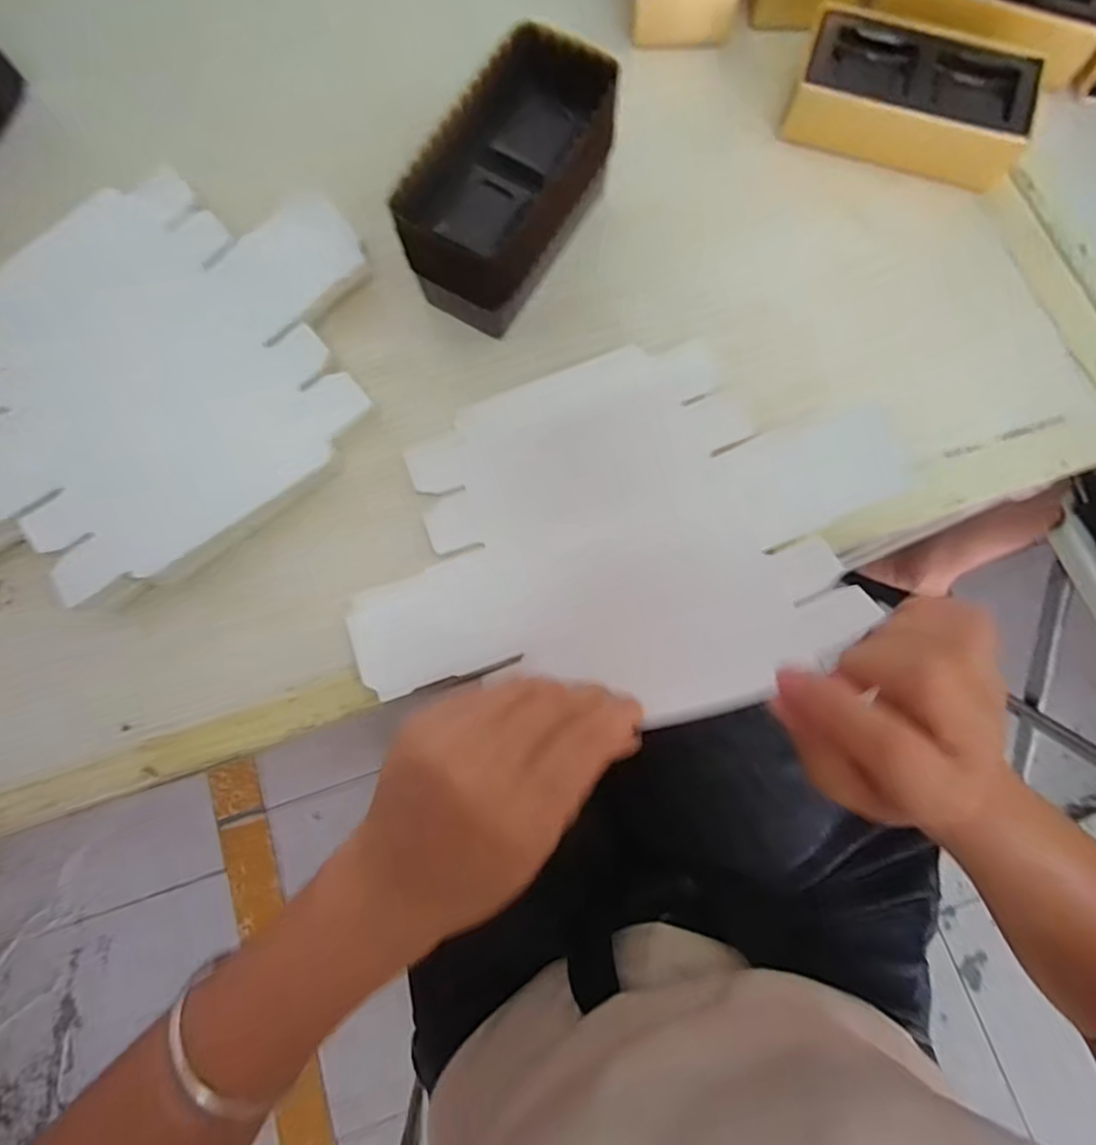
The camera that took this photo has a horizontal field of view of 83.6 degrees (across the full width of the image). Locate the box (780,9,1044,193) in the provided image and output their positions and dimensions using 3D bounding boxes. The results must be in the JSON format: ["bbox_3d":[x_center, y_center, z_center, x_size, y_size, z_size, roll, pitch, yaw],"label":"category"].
[{"bbox_3d":[0.189,-0.245,0.319,0.116,0.031,0.059,18,78,5],"label":"box"}]

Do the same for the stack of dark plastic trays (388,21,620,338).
[{"bbox_3d":[-0.017,-0.181,0.292,0.060,0.056,0.117,29,79,8],"label":"stack of dark plastic trays"}]

